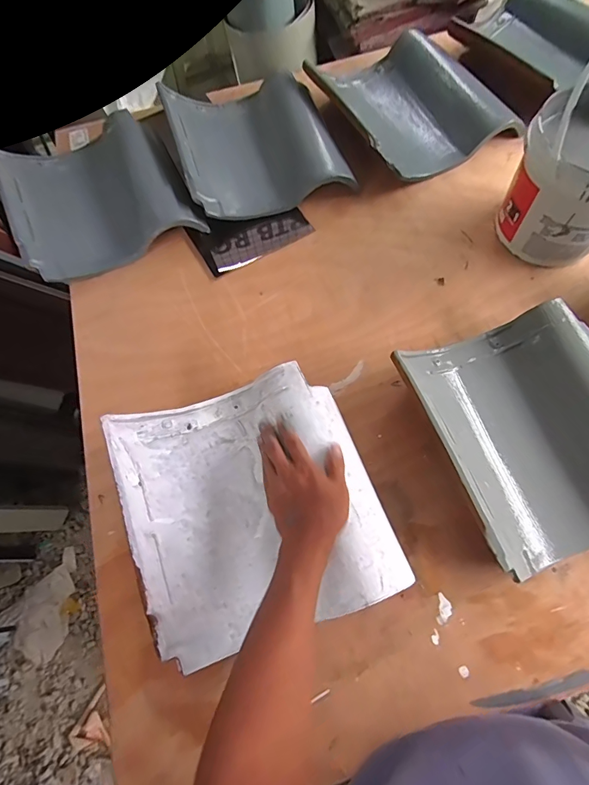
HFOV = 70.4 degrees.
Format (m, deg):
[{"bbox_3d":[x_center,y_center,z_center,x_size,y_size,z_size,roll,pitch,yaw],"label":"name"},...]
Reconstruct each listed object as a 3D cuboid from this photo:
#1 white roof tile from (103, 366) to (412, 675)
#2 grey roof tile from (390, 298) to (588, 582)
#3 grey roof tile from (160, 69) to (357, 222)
[{"bbox_3d":[-0.050,0.134,0.532,0.296,0.067,0.312,-19,68,-5],"label":"white roof tile"},{"bbox_3d":[0.331,0.049,0.563,0.291,0.073,0.312,-20,68,-6],"label":"grey roof tile"},{"bbox_3d":[-0.074,-0.494,0.806,0.303,0.071,0.332,-18,68,-5],"label":"grey roof tile"}]

